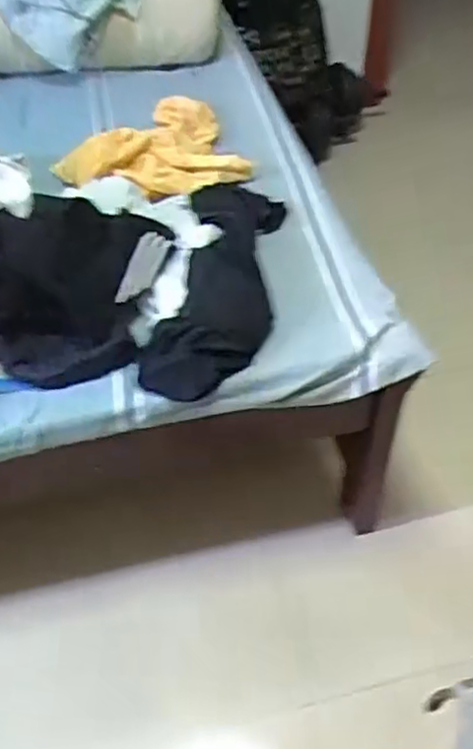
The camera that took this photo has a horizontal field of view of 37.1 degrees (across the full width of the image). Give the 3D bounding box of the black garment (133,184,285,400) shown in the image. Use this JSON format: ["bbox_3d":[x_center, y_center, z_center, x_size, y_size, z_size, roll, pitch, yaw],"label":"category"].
[{"bbox_3d":[-0.022,-0.147,1.064,0.168,0.061,0.454,4,46,10],"label":"black garment"}]

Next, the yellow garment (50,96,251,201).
[{"bbox_3d":[-0.165,-0.421,1.294,0.330,0.064,0.301,-19,46,-12],"label":"yellow garment"}]

